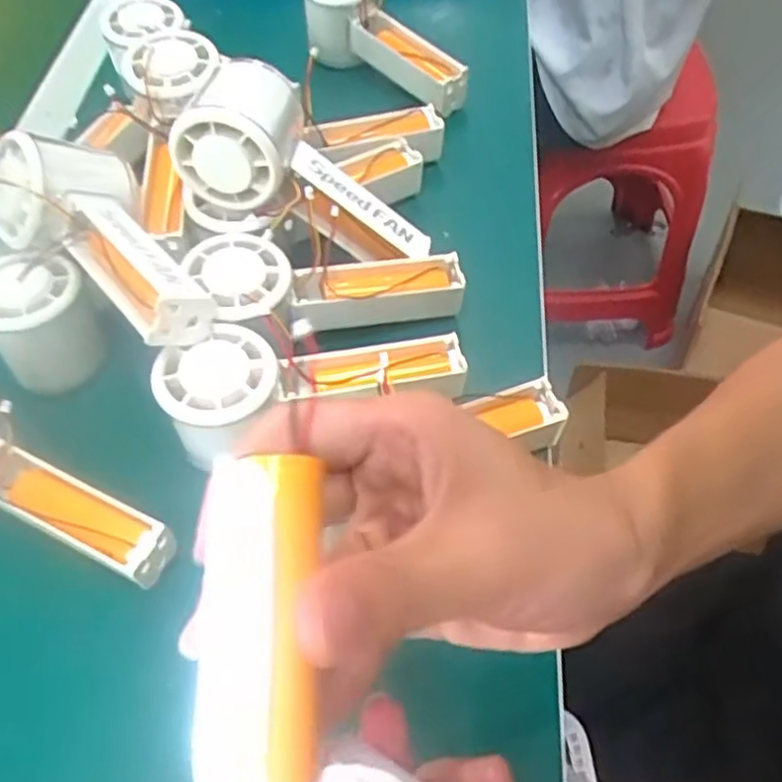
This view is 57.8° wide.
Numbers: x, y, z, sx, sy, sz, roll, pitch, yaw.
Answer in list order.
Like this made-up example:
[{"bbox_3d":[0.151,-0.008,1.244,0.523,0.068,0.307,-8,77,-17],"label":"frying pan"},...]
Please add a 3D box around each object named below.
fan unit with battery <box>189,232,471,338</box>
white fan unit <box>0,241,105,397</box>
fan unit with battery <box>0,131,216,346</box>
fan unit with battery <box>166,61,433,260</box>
[{"bbox_3d":[-0.035,-0.055,0.391,0.147,0.041,0.052,0,54,-19],"label":"fan unit with battery"},{"bbox_3d":[-0.190,-0.040,0.386,0.055,0.060,0.053,-32,60,-16],"label":"white fan unit"},{"bbox_3d":[-0.148,-0.078,0.349,0.073,0.039,0.146,-33,61,-17],"label":"fan unit with battery"},{"bbox_3d":[-0.046,-0.120,0.399,0.146,0.056,0.061,27,51,-29],"label":"fan unit with battery"}]

